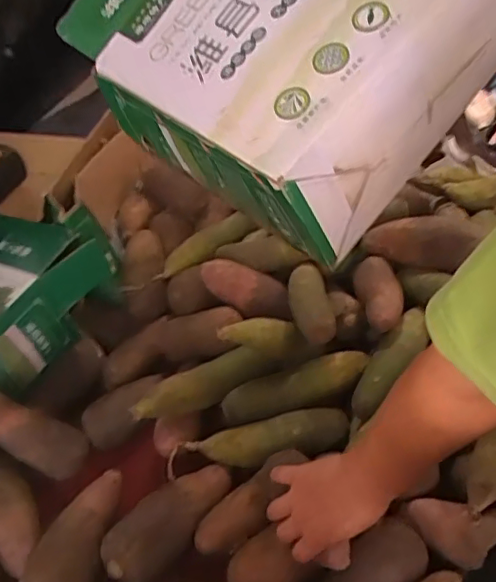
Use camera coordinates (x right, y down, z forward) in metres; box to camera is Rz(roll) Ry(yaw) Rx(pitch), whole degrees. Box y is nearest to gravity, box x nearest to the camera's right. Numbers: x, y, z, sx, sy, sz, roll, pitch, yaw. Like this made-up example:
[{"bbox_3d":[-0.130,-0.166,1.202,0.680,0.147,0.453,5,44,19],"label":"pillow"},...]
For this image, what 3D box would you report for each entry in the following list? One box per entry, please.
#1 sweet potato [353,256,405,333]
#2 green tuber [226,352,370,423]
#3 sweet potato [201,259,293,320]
[{"bbox_3d":[0.186,0.003,0.821,0.052,0.045,0.124,-4,40,-2],"label":"sweet potato"},{"bbox_3d":[0.066,0.126,0.788,0.204,0.047,0.055,-12,40,-12],"label":"green tuber"},{"bbox_3d":[-0.003,-0.002,0.859,0.143,0.048,0.059,25,41,-7],"label":"sweet potato"}]

